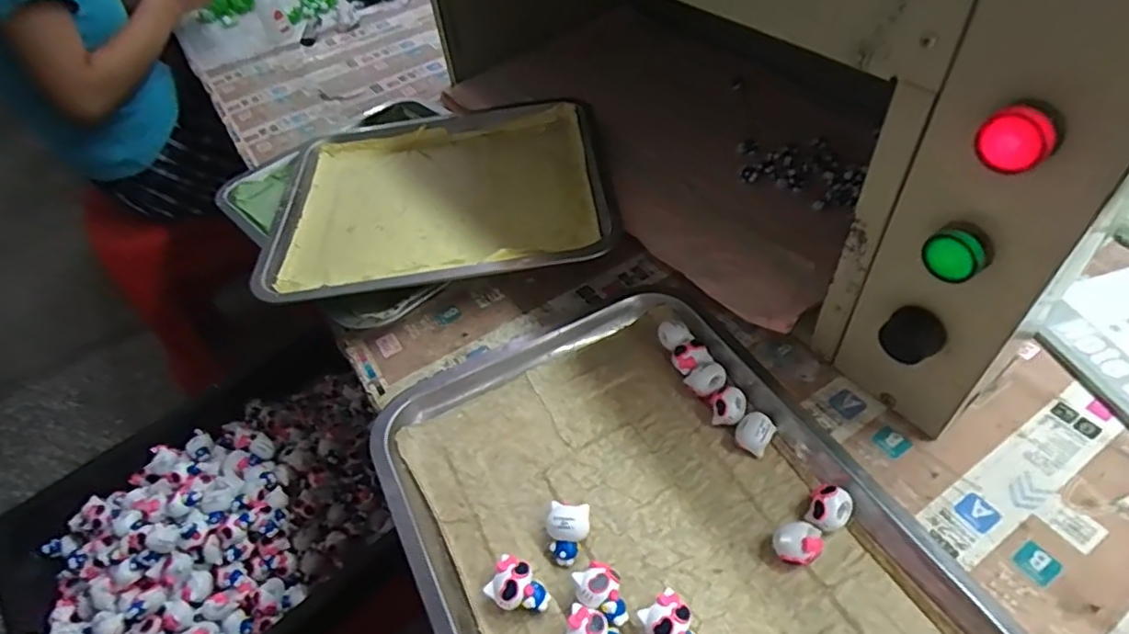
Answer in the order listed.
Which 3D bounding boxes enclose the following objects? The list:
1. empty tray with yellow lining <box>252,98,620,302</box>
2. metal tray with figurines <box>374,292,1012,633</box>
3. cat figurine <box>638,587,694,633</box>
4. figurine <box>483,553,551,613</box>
[{"bbox_3d":[-0.121,-0.130,0.597,0.314,0.034,0.291,-9,50,-1],"label":"empty tray with yellow lining"},{"bbox_3d":[0.052,0.130,0.353,0.251,0.027,0.347,-25,52,-14],"label":"metal tray with figurines"},{"bbox_3d":[0.057,0.167,0.321,0.025,0.022,0.034,-28,53,-16],"label":"cat figurine"},{"bbox_3d":[-0.025,0.153,0.340,0.033,0.023,0.025,21,56,22],"label":"figurine"}]

